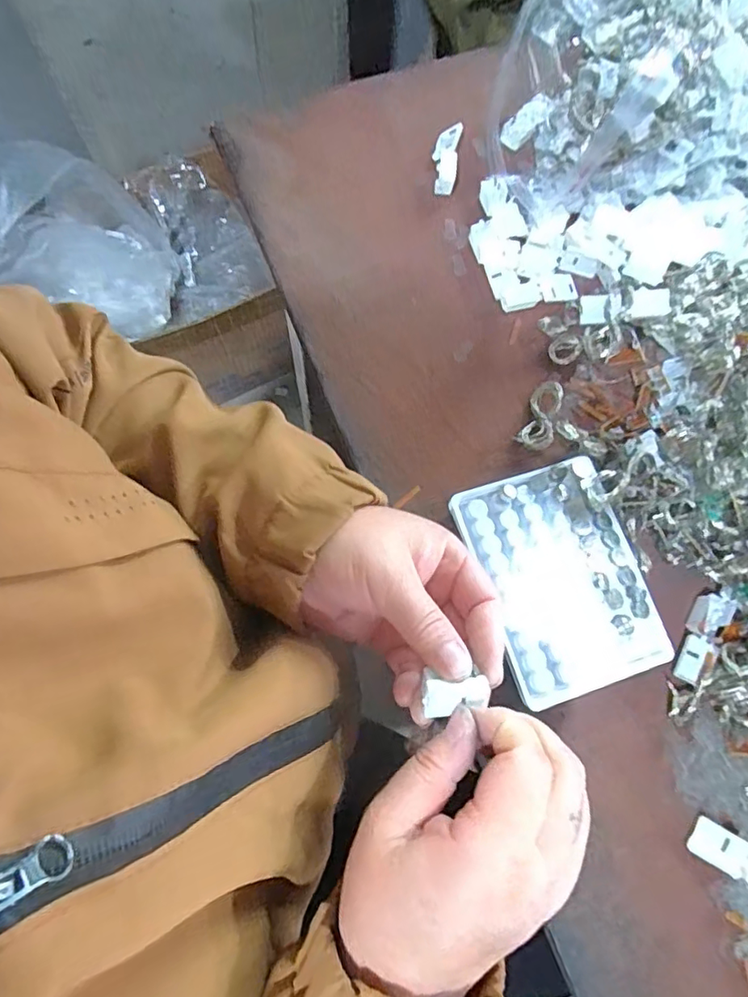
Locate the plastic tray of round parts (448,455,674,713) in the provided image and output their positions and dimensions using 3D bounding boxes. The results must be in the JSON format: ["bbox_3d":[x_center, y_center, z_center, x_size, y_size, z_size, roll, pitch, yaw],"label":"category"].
[{"bbox_3d":[0.111,0.048,0.326,0.092,0.020,0.130,-17,76,-4],"label":"plastic tray of round parts"}]

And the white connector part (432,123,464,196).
[{"bbox_3d":[0.055,-0.260,0.407,0.018,0.014,0.060,9,76,2],"label":"white connector part"}]

